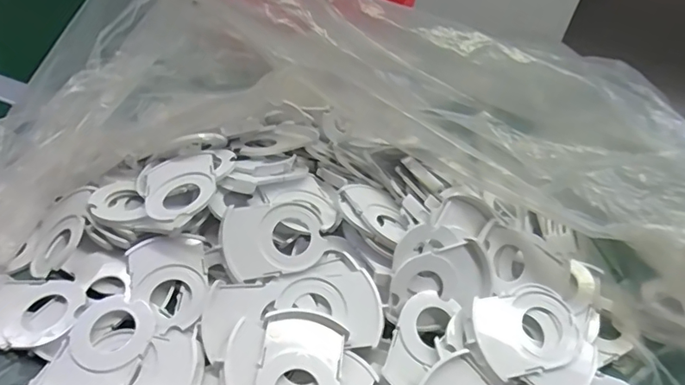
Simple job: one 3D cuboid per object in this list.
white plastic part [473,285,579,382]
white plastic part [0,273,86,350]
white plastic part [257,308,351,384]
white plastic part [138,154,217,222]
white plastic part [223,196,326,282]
[{"bbox_3d":[0.131,0.095,0.349,0.079,0.011,0.055,-11,64,-16],"label":"white plastic part"},{"bbox_3d":[-0.224,0.085,0.351,0.077,0.014,0.055,2,40,-10],"label":"white plastic part"},{"bbox_3d":[-0.028,0.118,0.329,0.054,0.010,0.077,9,57,-7],"label":"white plastic part"},{"bbox_3d":[-0.128,-0.007,0.388,0.057,0.008,0.074,-25,45,-12],"label":"white plastic part"},{"bbox_3d":[-0.053,0.033,0.375,0.075,0.005,0.055,-10,78,-18],"label":"white plastic part"}]

